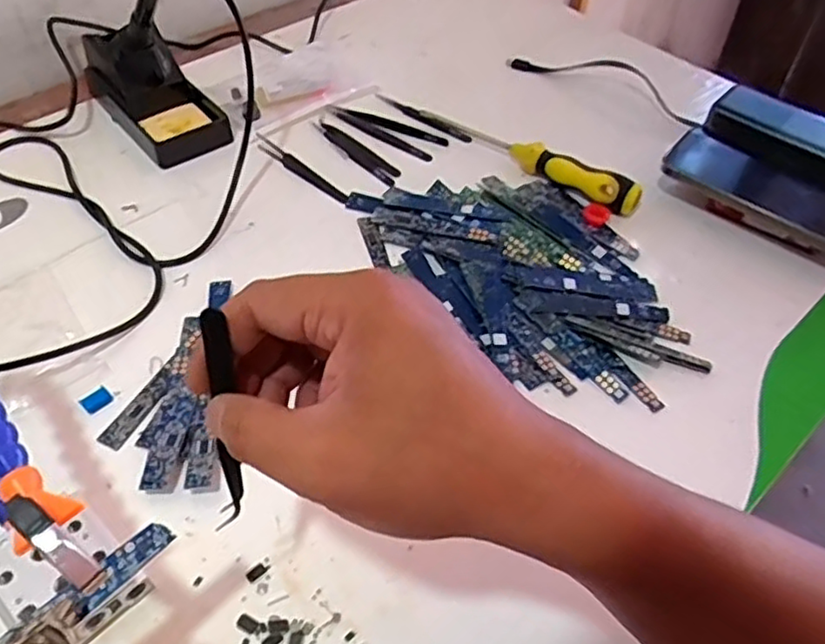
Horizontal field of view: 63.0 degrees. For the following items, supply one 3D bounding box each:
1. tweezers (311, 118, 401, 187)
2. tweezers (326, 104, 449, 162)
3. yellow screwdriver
[{"bbox_3d":[-0.049,-0.151,0.593,0.025,0.004,0.109,-33,59,-25],"label":"tweezers"},{"bbox_3d":[-0.024,-0.178,0.616,0.114,0.009,0.035,28,55,20],"label":"tweezers"},{"bbox_3d":[0.100,-0.146,0.574,0.204,0.024,0.024,33,57,23],"label":"yellow screwdriver"}]

